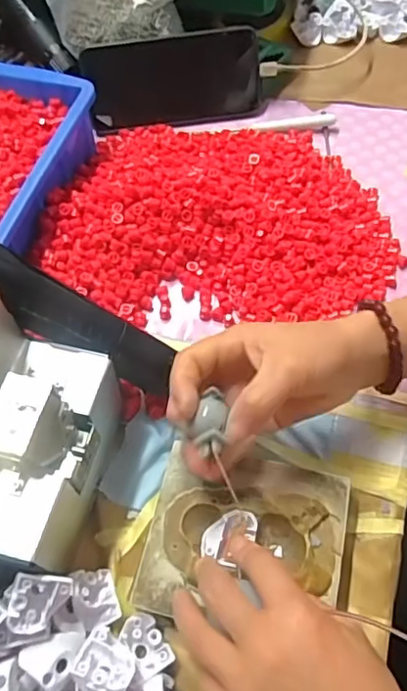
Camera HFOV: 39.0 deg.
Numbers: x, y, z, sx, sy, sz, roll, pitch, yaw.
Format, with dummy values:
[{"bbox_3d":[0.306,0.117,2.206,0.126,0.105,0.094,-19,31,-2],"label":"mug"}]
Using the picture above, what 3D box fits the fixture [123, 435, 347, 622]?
[{"bbox_3d":[0.027,0.114,0.357,0.114,0.032,0.111,10,61,9],"label":"fixture"}]

